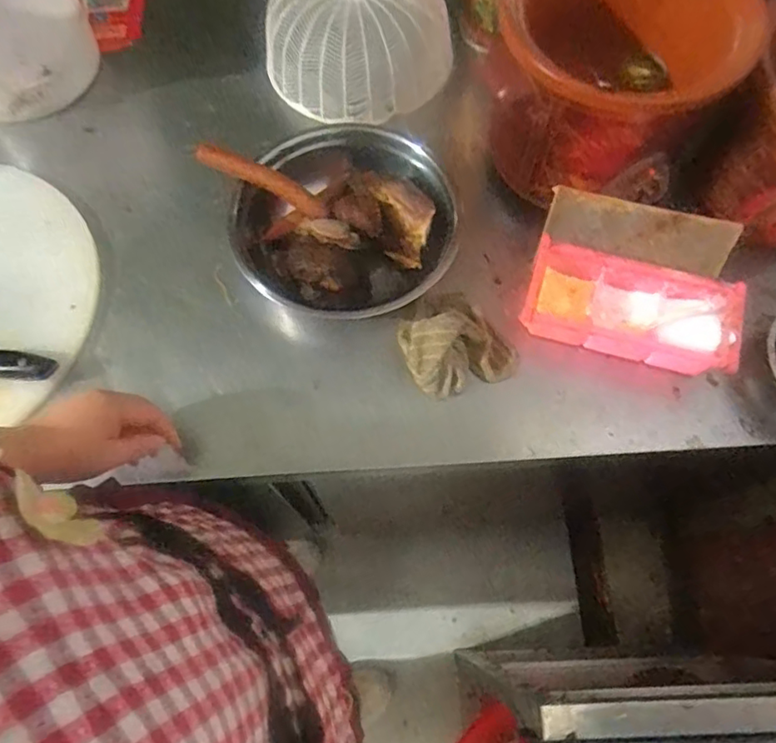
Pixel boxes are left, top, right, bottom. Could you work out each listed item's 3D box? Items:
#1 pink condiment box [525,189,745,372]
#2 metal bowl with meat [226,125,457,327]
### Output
[{"bbox_3d":[0.258,-0.094,0.640,0.211,0.067,0.149,14,71,6],"label":"pink condiment box"},{"bbox_3d":[-0.049,-0.172,0.676,0.267,0.080,0.219,42,76,15],"label":"metal bowl with meat"}]

